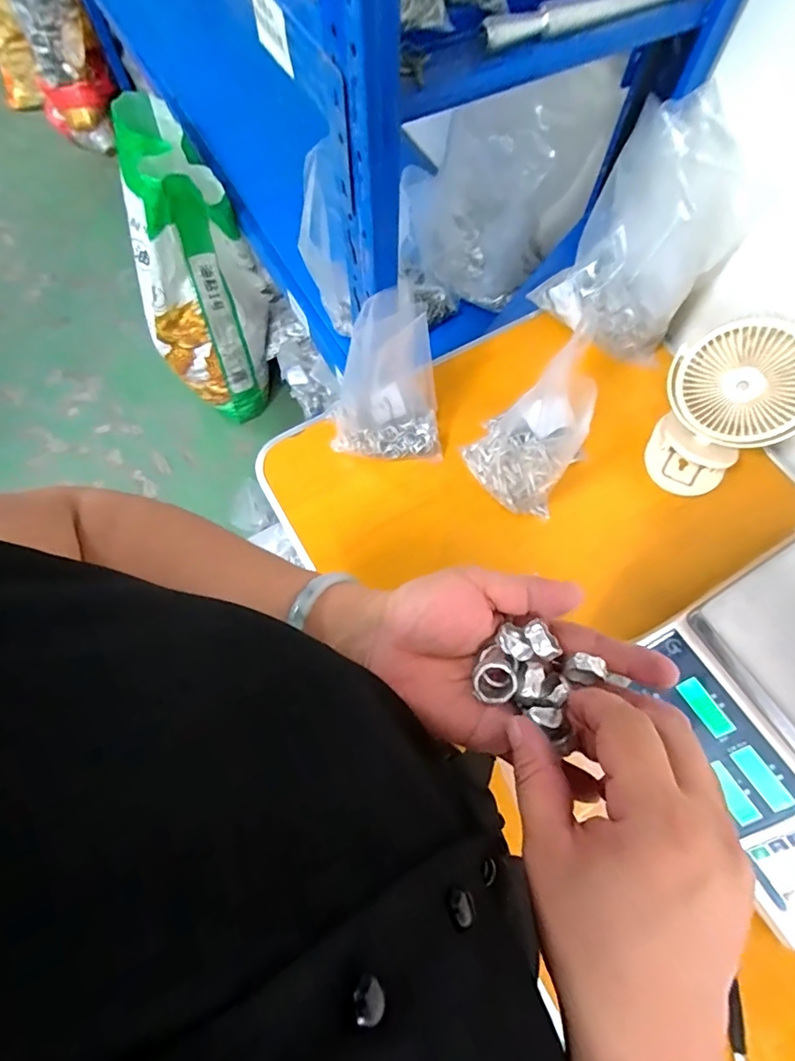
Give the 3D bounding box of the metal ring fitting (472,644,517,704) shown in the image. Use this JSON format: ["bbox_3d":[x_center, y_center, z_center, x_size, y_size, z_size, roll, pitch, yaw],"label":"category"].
[{"bbox_3d":[0.045,0.068,0.240,0.019,0.016,0.024,-11,69,-4],"label":"metal ring fitting"}]

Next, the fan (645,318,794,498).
[{"bbox_3d":[0.368,-0.142,0.582,0.110,0.165,0.145,-32,72,-12],"label":"fan"}]

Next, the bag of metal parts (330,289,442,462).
[{"bbox_3d":[-0.011,-0.177,0.613,0.128,0.171,0.127,3,69,1],"label":"bag of metal parts"}]

